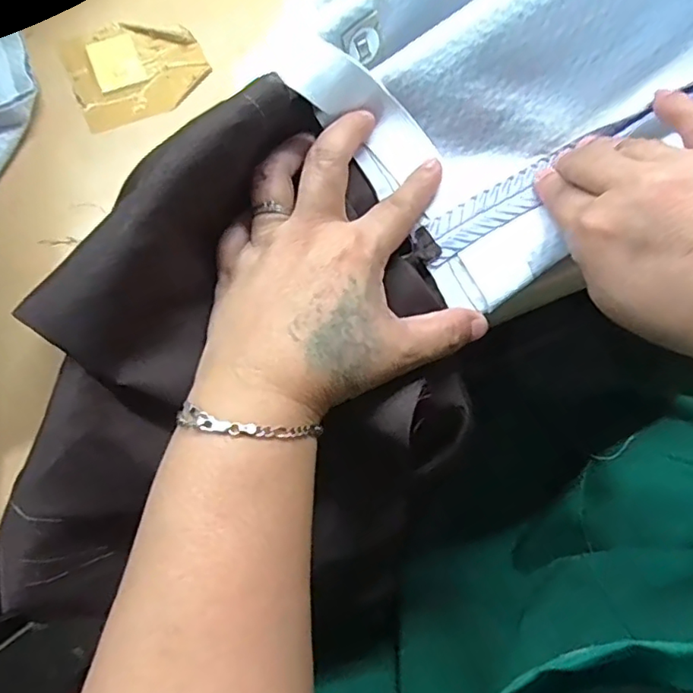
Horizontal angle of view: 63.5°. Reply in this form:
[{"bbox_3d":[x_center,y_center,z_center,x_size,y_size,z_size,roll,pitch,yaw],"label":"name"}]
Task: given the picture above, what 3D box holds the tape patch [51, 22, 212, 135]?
[{"bbox_3d":[-0.111,-0.148,0.297,0.068,0.004,0.058,-22,76,-6],"label":"tape patch"}]

